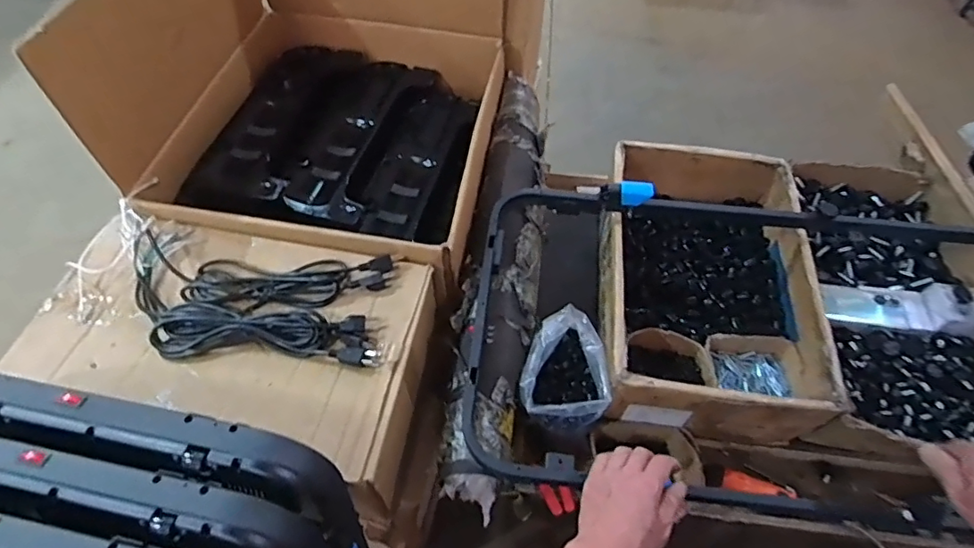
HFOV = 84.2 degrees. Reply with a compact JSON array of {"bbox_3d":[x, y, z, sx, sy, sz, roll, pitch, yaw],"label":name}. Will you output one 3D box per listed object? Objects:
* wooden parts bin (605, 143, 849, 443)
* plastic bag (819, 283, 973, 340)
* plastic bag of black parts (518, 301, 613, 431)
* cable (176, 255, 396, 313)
[{"bbox_3d":[0.397,0.004,0.996,0.359,0.161,0.539,5,57,3],"label":"wooden parts bin"},{"bbox_3d":[0.753,0.060,0.988,0.273,0.061,0.106,4,56,17],"label":"plastic bag"},{"bbox_3d":[0.119,0.157,0.878,0.135,0.102,0.175,-1,57,-1],"label":"plastic bag of black parts"},{"bbox_3d":[-0.297,0.011,0.810,0.305,0.029,0.080,1,57,0],"label":"cable"}]

